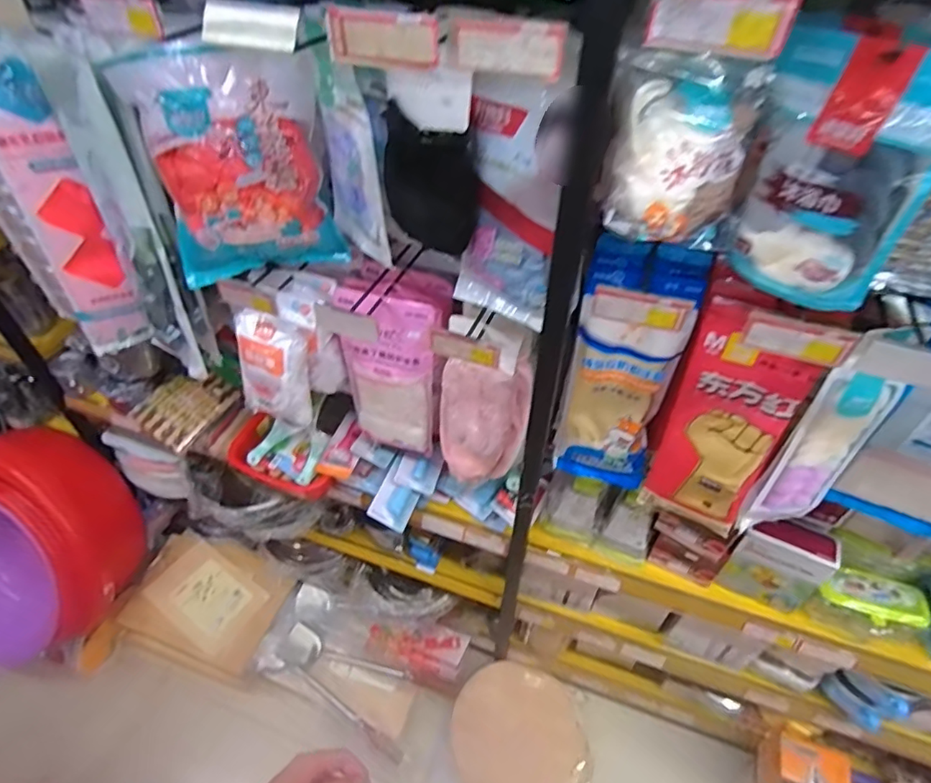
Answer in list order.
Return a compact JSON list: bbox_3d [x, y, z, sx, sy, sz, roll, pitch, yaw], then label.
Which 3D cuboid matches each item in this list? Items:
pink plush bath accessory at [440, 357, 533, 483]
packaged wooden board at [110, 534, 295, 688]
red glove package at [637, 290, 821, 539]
[{"bbox_3d":[0.027,0.057,0.906,0.140,0.255,0.074,3,46,2],"label":"pink plush bath accessory"},{"bbox_3d":[-0.710,0.579,1.468,0.398,0.057,0.301,16,63,11],"label":"packaged wooden board"},{"bbox_3d":[0.339,0.062,0.715,0.135,0.389,0.026,21,45,21],"label":"red glove package"}]

